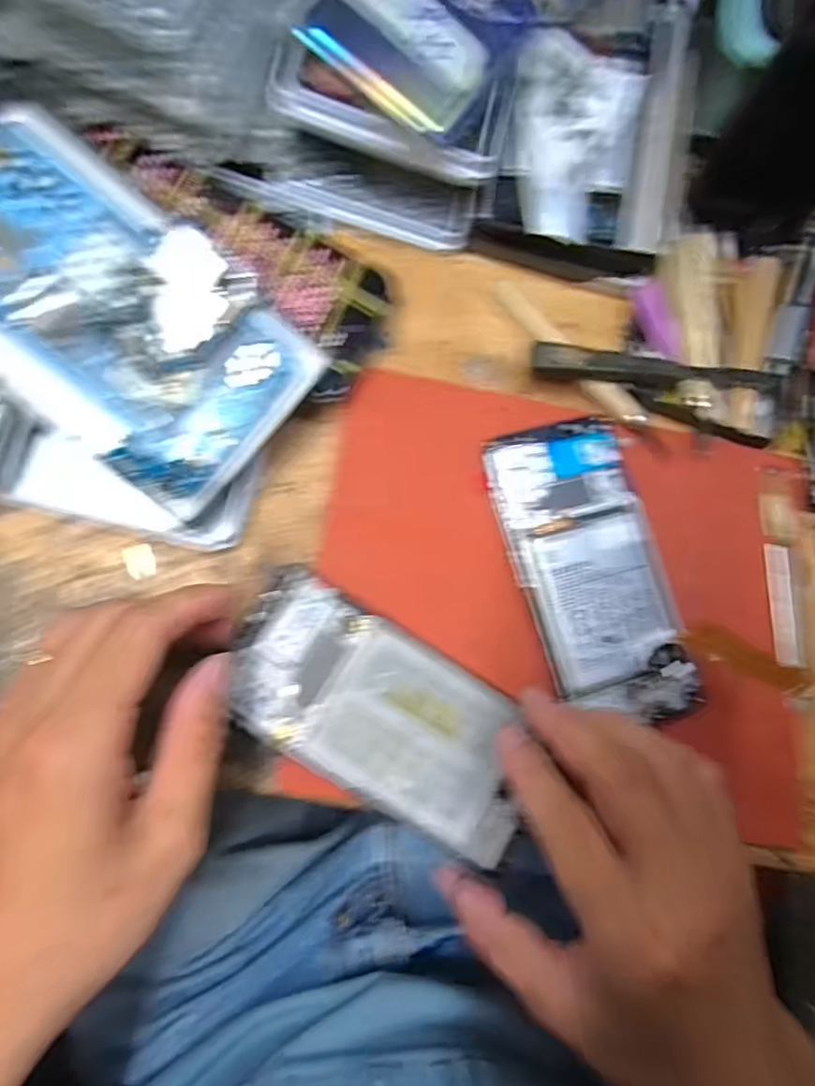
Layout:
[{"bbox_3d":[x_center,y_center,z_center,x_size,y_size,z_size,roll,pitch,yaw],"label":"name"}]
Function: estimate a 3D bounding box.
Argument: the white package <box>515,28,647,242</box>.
[{"bbox_3d":[0.082,-0.198,0.301,0.061,0.022,0.089,9,85,-9],"label":"white package"}]

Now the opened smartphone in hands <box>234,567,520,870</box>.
[{"bbox_3d":[-0.010,0.075,0.273,0.146,0.005,0.070,31,77,-2],"label":"opened smartphone in hands"}]

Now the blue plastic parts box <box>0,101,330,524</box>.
[{"bbox_3d":[-0.127,-0.098,0.259,0.170,0.021,0.098,38,76,-2],"label":"blue plastic parts box"}]

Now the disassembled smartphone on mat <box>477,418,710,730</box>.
[{"bbox_3d":[0.090,0.014,0.301,0.072,0.007,0.150,-14,81,-11],"label":"disassembled smartphone on mat"}]

